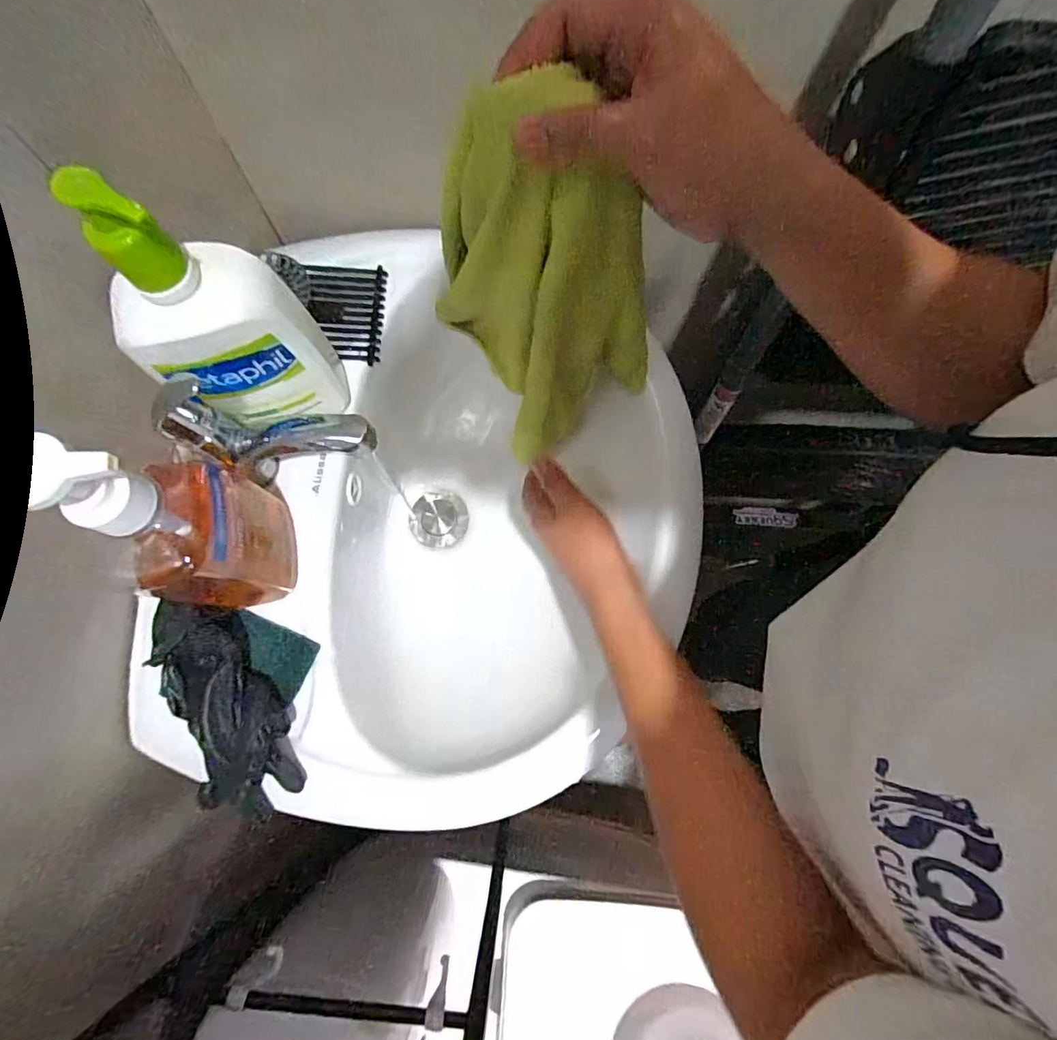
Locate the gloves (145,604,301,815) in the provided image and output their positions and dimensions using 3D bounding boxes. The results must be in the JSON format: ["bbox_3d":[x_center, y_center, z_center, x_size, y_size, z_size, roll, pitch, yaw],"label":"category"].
[{"bbox_3d":[-0.202,0.121,0.348,0.060,0.038,0.143,-30,78,-8],"label":"gloves"}]

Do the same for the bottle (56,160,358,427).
[{"bbox_3d":[-0.181,-0.116,0.311,0.093,0.194,0.048,-21,77,-6],"label":"bottle"}]

